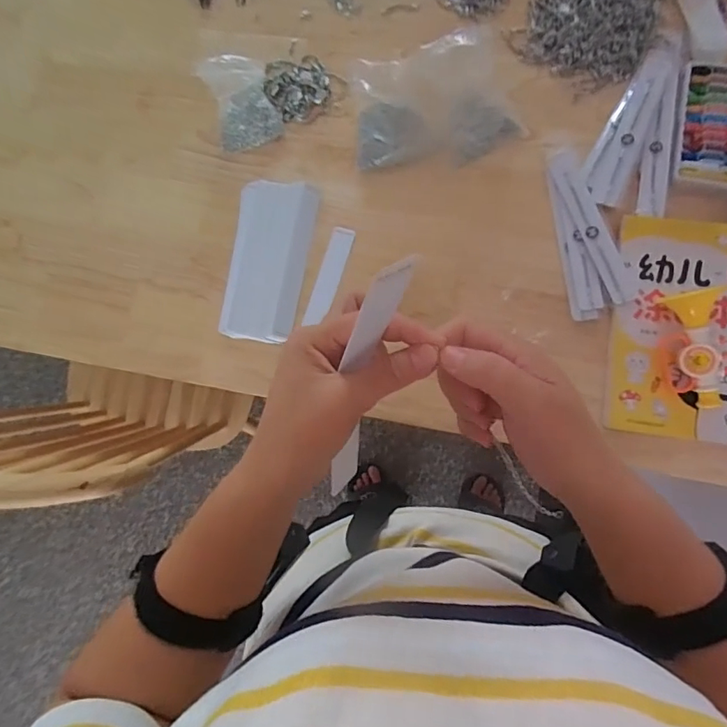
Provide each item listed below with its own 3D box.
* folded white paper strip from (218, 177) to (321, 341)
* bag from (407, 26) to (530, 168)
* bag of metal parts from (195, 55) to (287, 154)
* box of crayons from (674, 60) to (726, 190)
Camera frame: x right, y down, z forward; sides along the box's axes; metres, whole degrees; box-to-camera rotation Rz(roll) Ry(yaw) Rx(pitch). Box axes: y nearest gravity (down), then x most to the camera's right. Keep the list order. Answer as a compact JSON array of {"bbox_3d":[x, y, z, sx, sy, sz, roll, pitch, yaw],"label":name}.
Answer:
[{"bbox_3d":[-0.122,-0.132,0.622,0.095,0.015,0.207,9,83,7],"label":"folded white paper strip"},{"bbox_3d":[0.127,-0.332,0.615,0.118,0.059,0.136,-26,80,2],"label":"bag"},{"bbox_3d":[-0.164,-0.351,0.652,0.084,0.048,0.111,-19,81,3],"label":"bag of metal parts"},{"bbox_3d":[0.434,-0.298,0.600,0.083,0.009,0.176,10,83,7],"label":"box of crayons"}]

